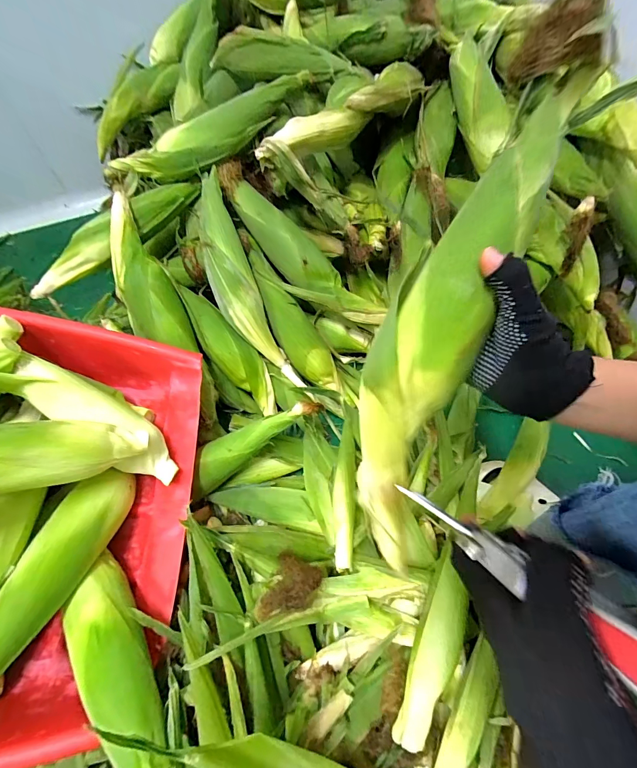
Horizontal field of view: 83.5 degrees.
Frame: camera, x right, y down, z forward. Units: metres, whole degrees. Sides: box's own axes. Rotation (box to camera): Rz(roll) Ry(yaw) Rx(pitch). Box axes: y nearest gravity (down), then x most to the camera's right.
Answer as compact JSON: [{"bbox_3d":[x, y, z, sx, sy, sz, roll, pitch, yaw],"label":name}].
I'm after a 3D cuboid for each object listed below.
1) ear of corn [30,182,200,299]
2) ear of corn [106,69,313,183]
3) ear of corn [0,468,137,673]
[{"bbox_3d":[-0.306,-0.220,0.531,0.289,0.049,0.051,-35,61,-4],"label":"ear of corn"},{"bbox_3d":[-0.154,-0.372,0.530,0.302,0.044,0.062,-26,58,3],"label":"ear of corn"},{"bbox_3d":[-0.265,0.180,0.357,0.048,0.055,0.216,7,39,8],"label":"ear of corn"}]

